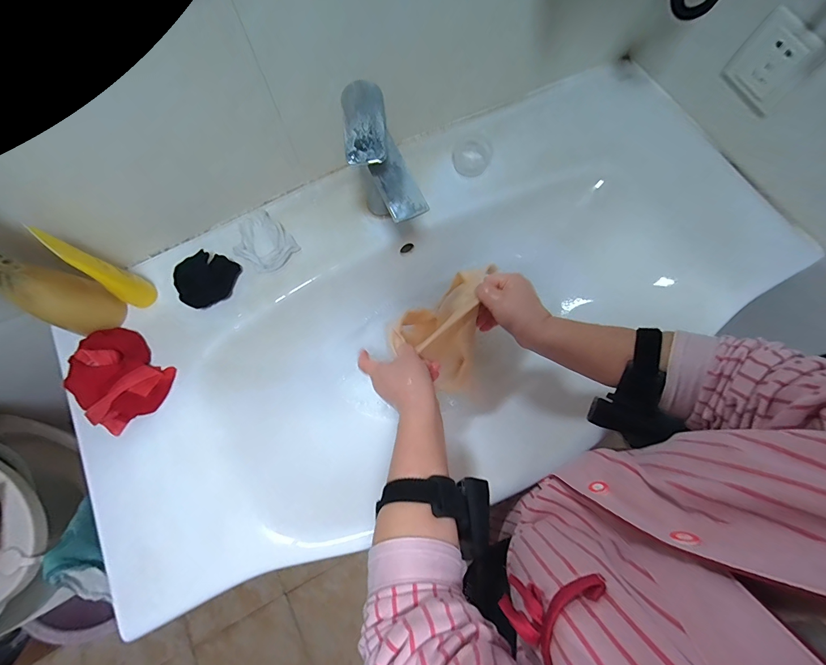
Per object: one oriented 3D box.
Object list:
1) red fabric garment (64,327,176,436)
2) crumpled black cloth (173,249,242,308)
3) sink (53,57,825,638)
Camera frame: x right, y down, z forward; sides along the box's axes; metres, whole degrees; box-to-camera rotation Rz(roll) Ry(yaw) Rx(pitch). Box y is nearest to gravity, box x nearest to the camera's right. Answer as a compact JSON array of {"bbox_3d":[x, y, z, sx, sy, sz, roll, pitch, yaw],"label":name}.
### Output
[{"bbox_3d":[-0.383,0.056,0.473,0.119,0.047,0.099,39,77,13],"label":"red fabric garment"},{"bbox_3d":[-0.288,-0.076,0.518,0.063,0.041,0.084,38,76,13],"label":"crumpled black cloth"},{"bbox_3d":[0.045,-0.040,0.557,0.969,0.136,0.499,-30,73,-8],"label":"sink"}]

